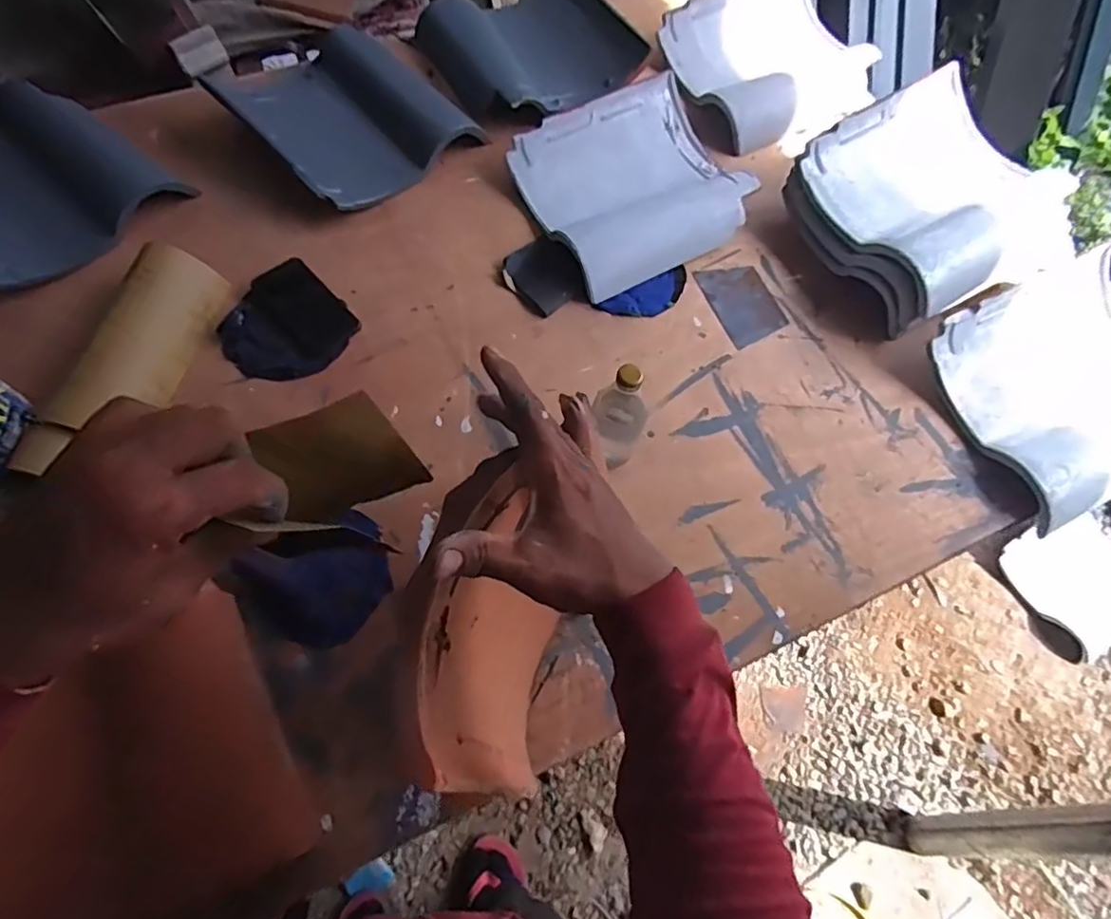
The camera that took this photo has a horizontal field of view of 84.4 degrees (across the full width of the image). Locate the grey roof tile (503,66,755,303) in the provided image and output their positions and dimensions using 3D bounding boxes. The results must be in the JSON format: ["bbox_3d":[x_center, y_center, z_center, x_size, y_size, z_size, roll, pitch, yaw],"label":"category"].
[{"bbox_3d":[0.119,-0.432,0.971,0.318,0.107,0.308,-24,63,-19],"label":"grey roof tile"}]

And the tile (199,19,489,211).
[{"bbox_3d":[-0.335,-0.546,0.988,0.317,0.103,0.287,40,62,19],"label":"tile"}]

